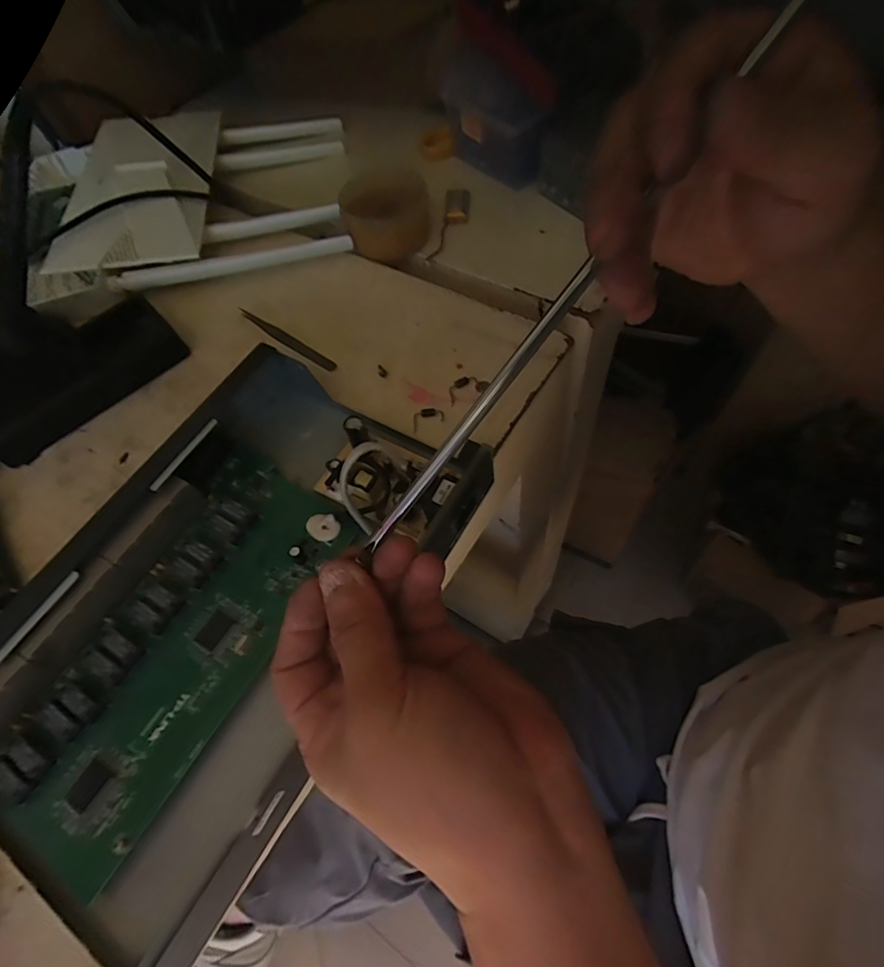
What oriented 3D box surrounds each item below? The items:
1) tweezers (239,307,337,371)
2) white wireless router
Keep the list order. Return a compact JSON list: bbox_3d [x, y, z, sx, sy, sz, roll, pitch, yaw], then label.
[{"bbox_3d":[-0.121,-0.114,0.401,0.098,0.004,0.010,32,68,21],"label":"tweezers"},{"bbox_3d":[-0.246,-0.284,0.483,0.308,0.036,0.247,-15,61,-3],"label":"white wireless router"}]

